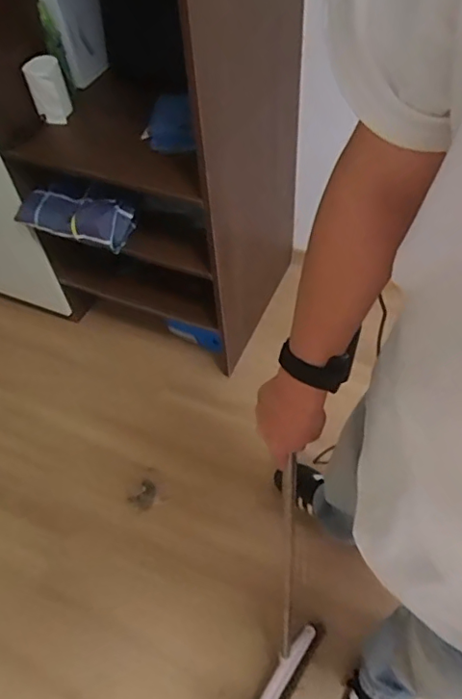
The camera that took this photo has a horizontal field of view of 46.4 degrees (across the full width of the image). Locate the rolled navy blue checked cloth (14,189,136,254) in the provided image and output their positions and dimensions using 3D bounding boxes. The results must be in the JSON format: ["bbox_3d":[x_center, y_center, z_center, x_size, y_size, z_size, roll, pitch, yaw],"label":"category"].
[{"bbox_3d":[-0.390,-0.332,1.336,0.314,0.088,0.099,11,57,9],"label":"rolled navy blue checked cloth"}]

